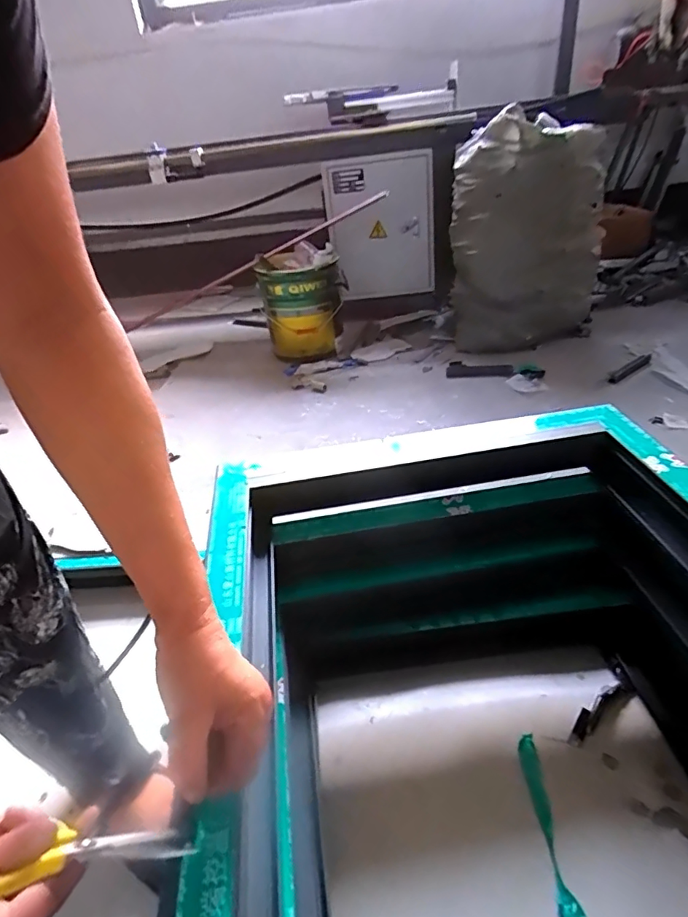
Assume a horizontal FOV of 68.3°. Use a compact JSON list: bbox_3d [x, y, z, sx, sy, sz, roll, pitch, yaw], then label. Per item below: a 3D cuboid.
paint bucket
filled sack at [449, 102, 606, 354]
[{"bbox_3d":[-0.157,-0.569,1.874,0.272,0.363,0.286,-9,33,-2],"label":"paint bucket"},{"bbox_3d":[0.580,-0.695,1.648,0.459,0.674,0.313,4,35,17],"label":"filled sack"}]

